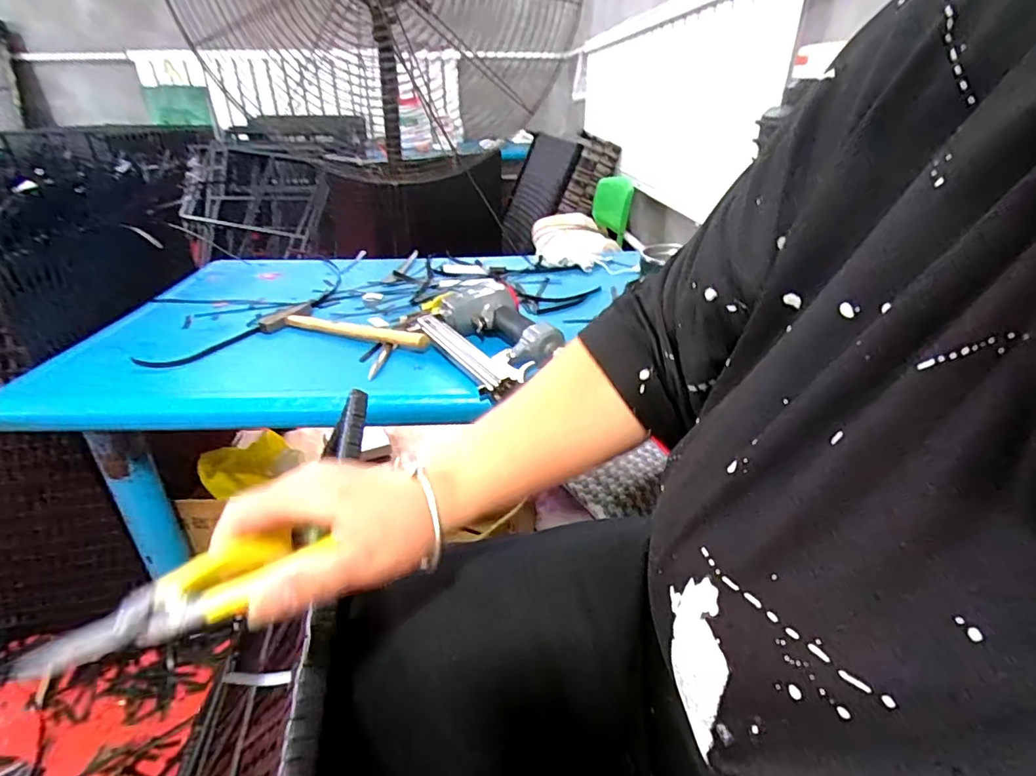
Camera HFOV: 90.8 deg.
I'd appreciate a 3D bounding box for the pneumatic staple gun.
[{"bbox_3d":[-0.040,-0.073,0.690,0.143,0.058,0.225,-16,33,-26],"label":"pneumatic staple gun"}]

